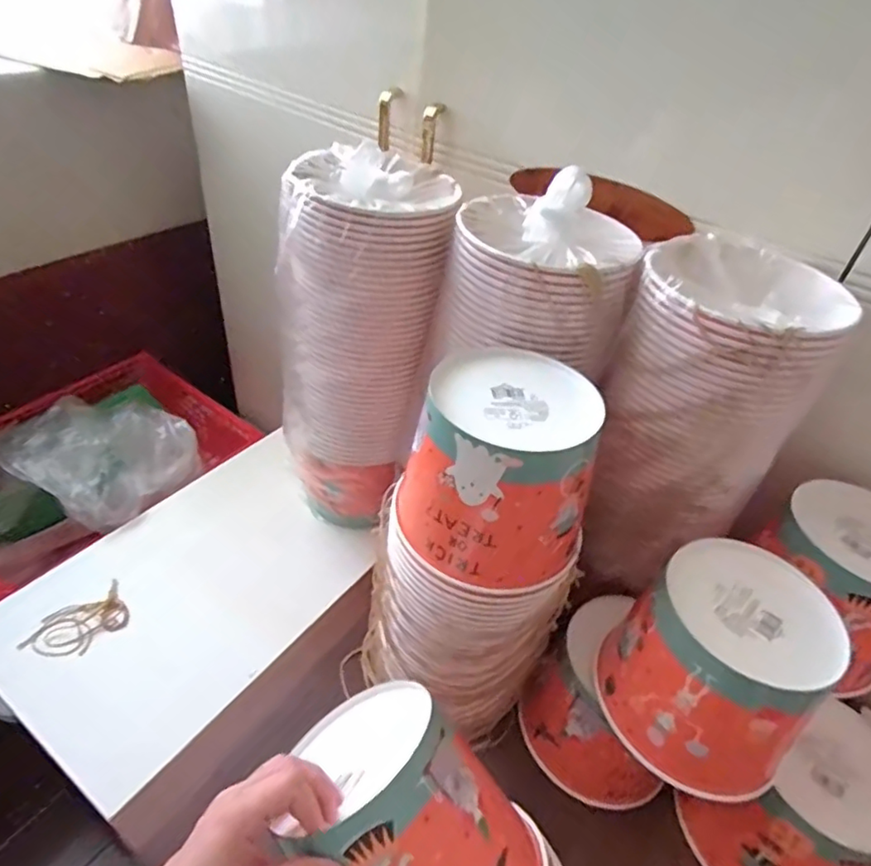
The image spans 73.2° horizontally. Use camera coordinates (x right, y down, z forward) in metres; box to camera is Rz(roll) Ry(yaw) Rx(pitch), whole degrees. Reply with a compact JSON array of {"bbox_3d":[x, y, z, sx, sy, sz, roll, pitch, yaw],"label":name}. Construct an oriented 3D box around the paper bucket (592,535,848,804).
[{"bbox_3d":[0.224,0.181,0.469,0.134,0.132,0.147,4,41,-4],"label":"paper bucket"}]

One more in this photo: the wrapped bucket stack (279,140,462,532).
[{"bbox_3d":[-0.084,-0.092,0.675,0.159,0.400,0.139,8,41,1],"label":"wrapped bucket stack"}]

